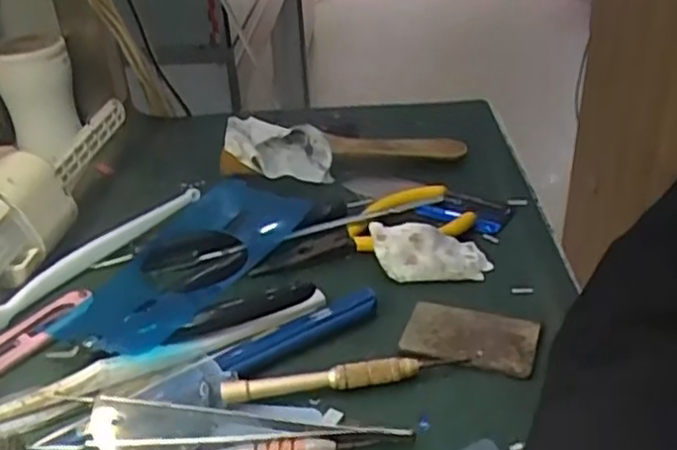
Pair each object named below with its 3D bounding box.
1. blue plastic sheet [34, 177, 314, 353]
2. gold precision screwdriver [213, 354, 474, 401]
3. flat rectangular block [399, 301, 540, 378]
[{"bbox_3d":[-0.081,0.018,0.375,0.073,0.014,0.150,14,36,26],"label":"blue plastic sheet"},{"bbox_3d":[0.004,0.066,0.299,0.105,0.012,0.008,-8,32,-9],"label":"gold precision screwdriver"},{"bbox_3d":[0.061,0.051,0.322,0.058,0.004,0.036,9,34,19],"label":"flat rectangular block"}]

